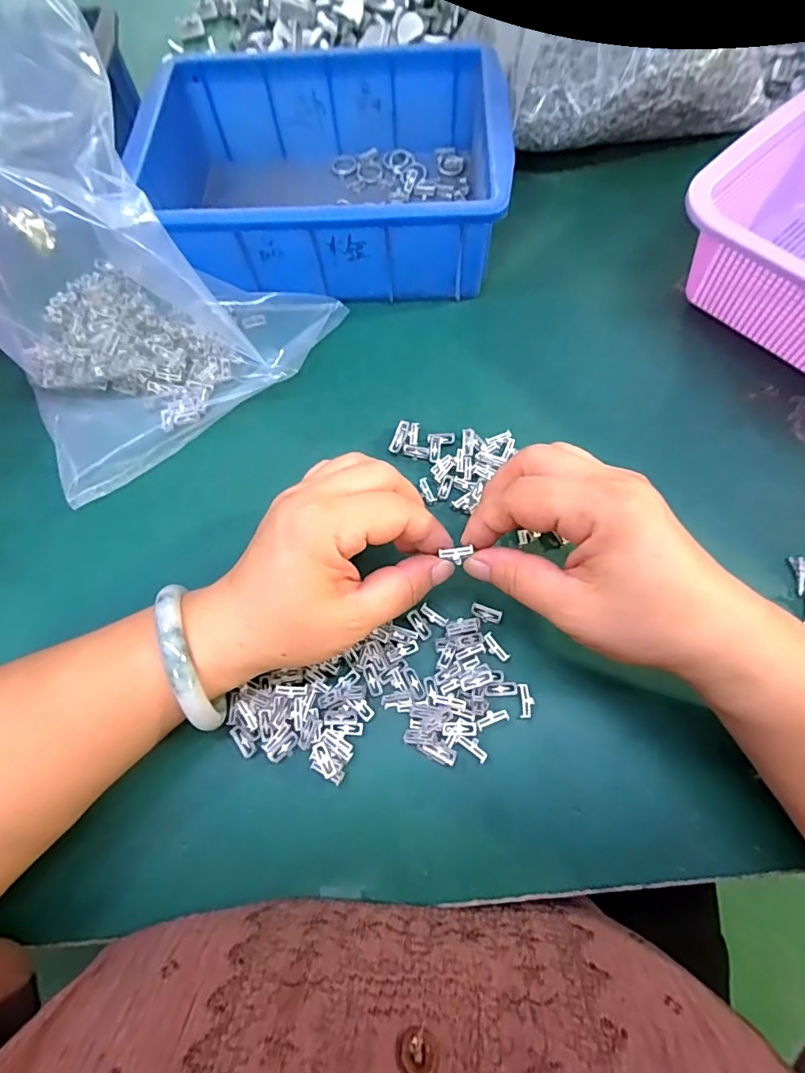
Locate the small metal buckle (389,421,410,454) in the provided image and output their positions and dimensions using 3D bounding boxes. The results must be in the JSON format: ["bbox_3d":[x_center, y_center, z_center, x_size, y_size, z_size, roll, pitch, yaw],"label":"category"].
[{"bbox_3d":[-0.002,-0.062,0.312,0.007,0.006,0.022,19,70,8],"label":"small metal buckle"}]

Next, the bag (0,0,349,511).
[{"bbox_3d":[-0.178,-0.165,0.282,0.206,0.144,0.180,-43,74,-14],"label":"bag"}]

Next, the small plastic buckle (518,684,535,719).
[{"bbox_3d":[0.062,0.083,0.250,0.007,0.005,0.017,0,69,2],"label":"small plastic buckle"}]

